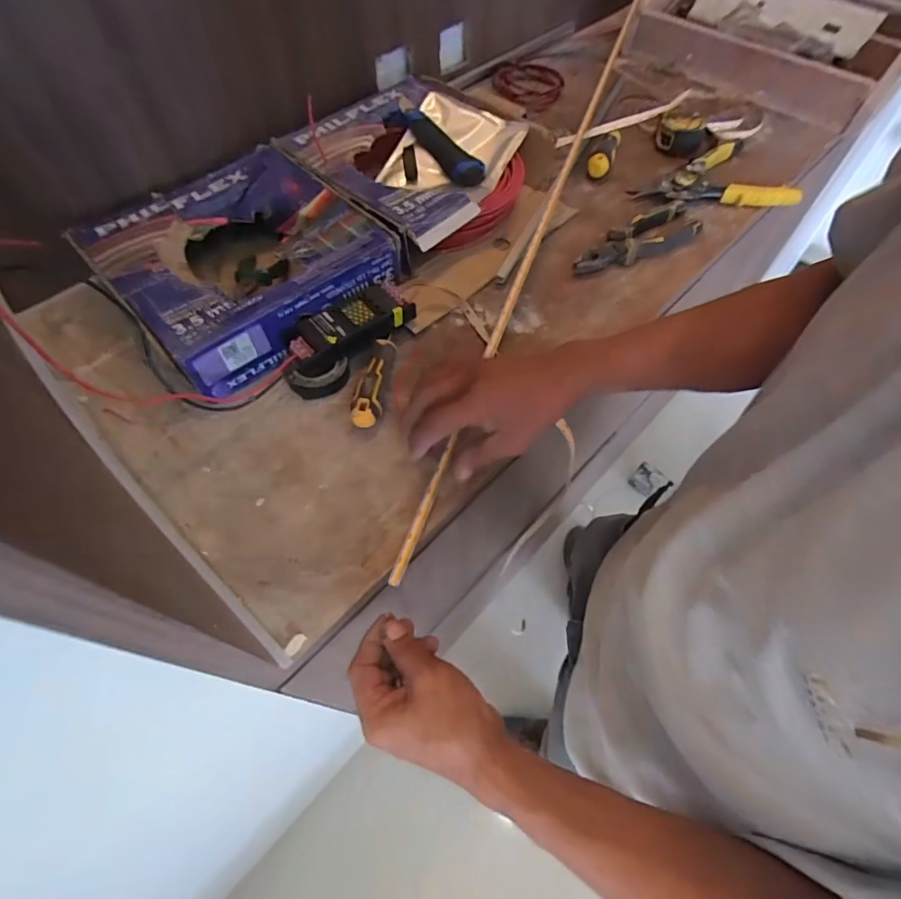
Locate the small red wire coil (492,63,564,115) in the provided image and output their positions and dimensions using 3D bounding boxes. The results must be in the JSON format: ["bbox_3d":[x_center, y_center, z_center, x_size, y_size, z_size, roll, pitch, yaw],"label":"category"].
[{"bbox_3d":[0.132,-0.636,0.846,0.114,0.033,0.141,2,59,1],"label":"small red wire coil"}]

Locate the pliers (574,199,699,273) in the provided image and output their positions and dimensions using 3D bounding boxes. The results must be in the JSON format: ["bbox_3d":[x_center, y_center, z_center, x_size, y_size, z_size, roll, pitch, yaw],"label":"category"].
[{"bbox_3d":[0.250,-0.270,0.636,0.215,0.030,0.066,-34,65,-19],"label":"pliers"}]

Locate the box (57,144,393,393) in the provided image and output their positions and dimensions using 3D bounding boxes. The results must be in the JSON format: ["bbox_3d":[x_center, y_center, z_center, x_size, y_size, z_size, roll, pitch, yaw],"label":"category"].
[{"bbox_3d":[-0.245,-0.221,0.573,0.265,0.076,0.274,-39,67,-21],"label":"box"}]

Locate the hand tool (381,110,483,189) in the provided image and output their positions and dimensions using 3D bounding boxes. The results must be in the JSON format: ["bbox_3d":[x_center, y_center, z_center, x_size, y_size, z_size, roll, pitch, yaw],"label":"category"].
[{"bbox_3d":[-0.025,-0.422,0.680,0.060,0.043,0.165,-38,66,-21],"label":"hand tool"}]

